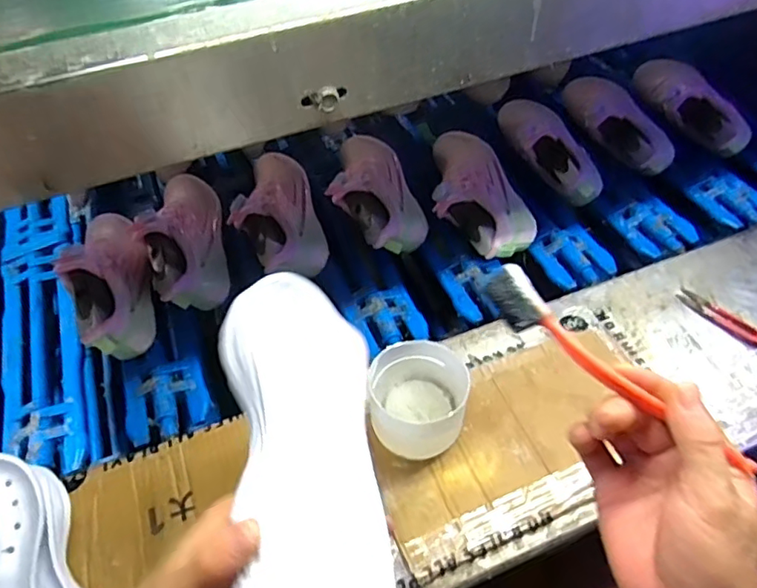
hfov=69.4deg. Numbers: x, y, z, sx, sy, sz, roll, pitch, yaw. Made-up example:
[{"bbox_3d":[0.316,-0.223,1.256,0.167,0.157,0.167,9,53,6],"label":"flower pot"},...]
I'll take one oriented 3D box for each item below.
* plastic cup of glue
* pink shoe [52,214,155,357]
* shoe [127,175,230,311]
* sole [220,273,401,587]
[{"bbox_3d":[0.038,0.107,0.536,0.089,0.092,0.087,-3,48,3],"label":"plastic cup of glue"},{"bbox_3d":[-0.344,-0.032,0.699,0.095,0.111,0.248,-26,51,-18],"label":"pink shoe"},{"bbox_3d":[-0.265,-0.087,0.737,0.100,0.059,0.231,-12,48,-6],"label":"shoe"},{"bbox_3d":[-0.037,0.092,0.320,0.091,0.038,0.242,5,59,-28],"label":"sole"}]

